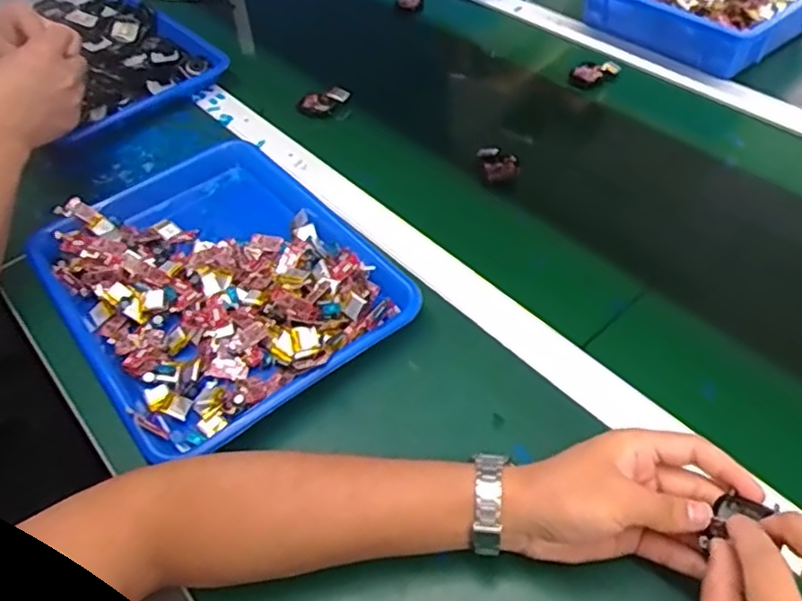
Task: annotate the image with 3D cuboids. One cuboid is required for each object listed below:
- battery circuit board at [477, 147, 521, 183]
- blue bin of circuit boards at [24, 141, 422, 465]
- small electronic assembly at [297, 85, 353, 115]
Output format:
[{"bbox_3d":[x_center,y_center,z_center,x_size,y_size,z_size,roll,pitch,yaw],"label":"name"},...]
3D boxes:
[{"bbox_3d":[0.105,-0.147,0.708,0.039,0.017,0.049,-6,48,1],"label":"battery circuit board"},{"bbox_3d":[-0.168,-0.022,0.613,0.261,0.056,0.333,-32,53,-21],"label":"blue bin of circuit boards"},{"bbox_3d":[-0.094,-0.244,0.814,0.067,0.019,0.031,-11,48,-4],"label":"small electronic assembly"}]

